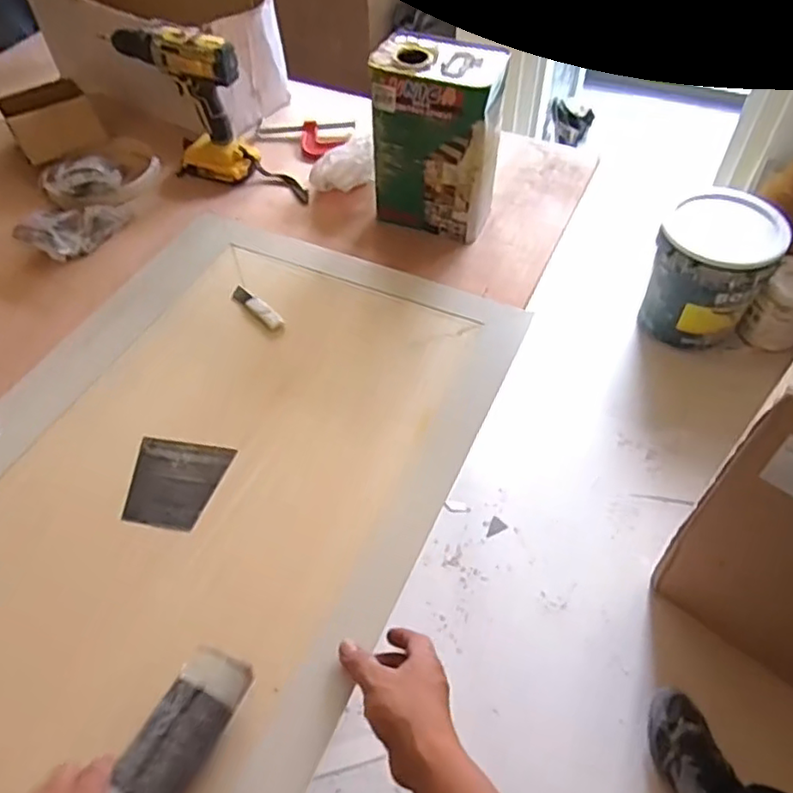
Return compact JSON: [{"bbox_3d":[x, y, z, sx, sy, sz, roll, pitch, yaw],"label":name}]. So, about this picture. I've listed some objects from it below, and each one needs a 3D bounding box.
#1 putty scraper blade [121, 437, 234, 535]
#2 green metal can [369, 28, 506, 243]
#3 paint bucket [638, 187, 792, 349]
[{"bbox_3d":[-0.229,0.089,0.666,0.092,0.010,0.099,10,53,4],"label":"putty scraper blade"},{"bbox_3d":[0.055,-0.344,0.878,0.157,0.231,0.108,17,54,14],"label":"green metal can"},{"bbox_3d":[0.843,-0.343,1.732,0.285,0.312,0.298,32,59,24],"label":"paint bucket"}]

